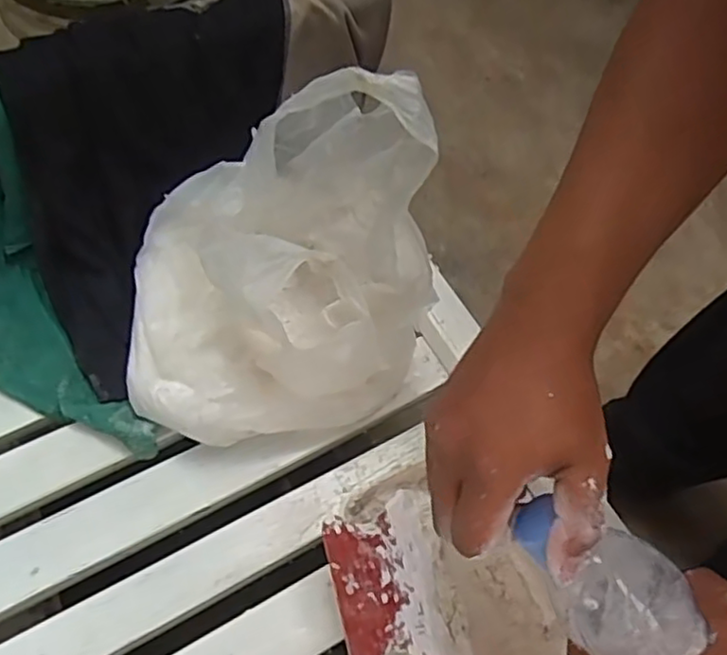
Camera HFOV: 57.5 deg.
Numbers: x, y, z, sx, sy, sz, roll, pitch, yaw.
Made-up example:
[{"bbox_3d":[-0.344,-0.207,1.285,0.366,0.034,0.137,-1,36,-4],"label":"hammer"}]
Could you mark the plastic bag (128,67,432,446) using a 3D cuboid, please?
[{"bbox_3d":[-0.072,-0.060,0.479,0.216,0.217,0.203,-8,62,-8],"label":"plastic bag"}]

